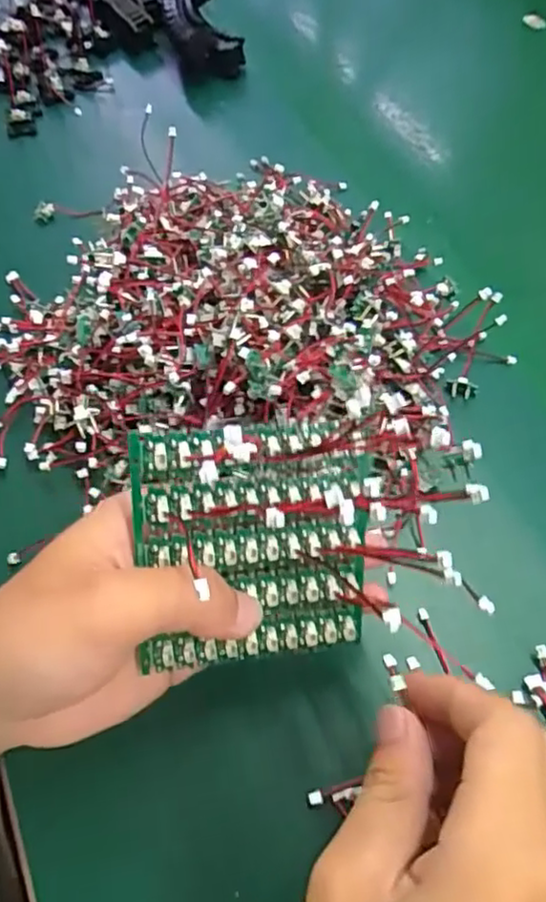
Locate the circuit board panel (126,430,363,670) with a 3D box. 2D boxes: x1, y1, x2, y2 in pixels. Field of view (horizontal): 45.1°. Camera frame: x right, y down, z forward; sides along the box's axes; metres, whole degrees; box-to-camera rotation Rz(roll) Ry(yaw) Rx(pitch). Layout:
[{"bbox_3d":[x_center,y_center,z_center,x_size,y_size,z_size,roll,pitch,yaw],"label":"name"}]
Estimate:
[{"bbox_3d":[-0.006,0.035,0.228,0.080,0.084,0.012,-4,12,-17],"label":"circuit board panel"}]

